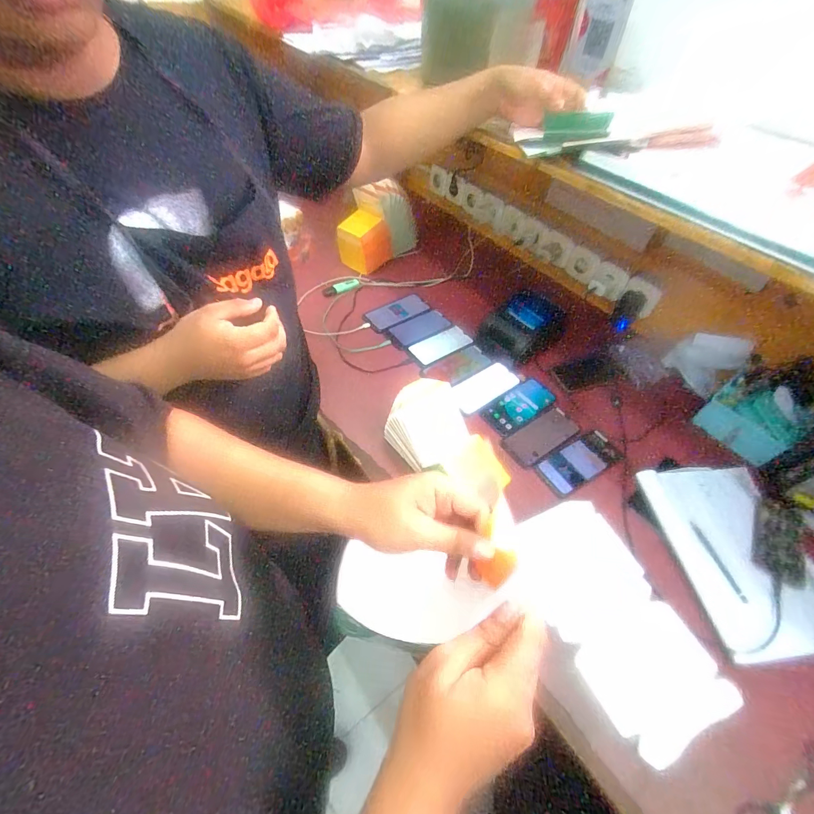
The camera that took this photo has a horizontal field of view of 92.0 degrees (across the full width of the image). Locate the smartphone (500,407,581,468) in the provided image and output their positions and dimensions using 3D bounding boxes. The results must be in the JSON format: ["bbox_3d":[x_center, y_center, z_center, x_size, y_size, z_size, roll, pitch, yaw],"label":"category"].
[{"bbox_3d":[0.273,0.059,0.796,0.172,0.009,0.078,-28,59,-24],"label":"smartphone"}]

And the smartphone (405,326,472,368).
[{"bbox_3d":[0.078,-0.150,0.948,0.155,0.008,0.077,-26,58,-23],"label":"smartphone"}]

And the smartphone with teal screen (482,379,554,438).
[{"bbox_3d":[0.241,-0.002,0.839,0.171,0.004,0.079,-32,61,-26],"label":"smartphone with teal screen"}]

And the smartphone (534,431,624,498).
[{"bbox_3d":[0.335,0.104,0.759,0.178,0.010,0.077,-26,58,-23],"label":"smartphone"}]

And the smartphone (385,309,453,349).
[{"bbox_3d":[0.028,-0.194,0.987,0.159,0.011,0.089,-24,57,-22],"label":"smartphone"}]

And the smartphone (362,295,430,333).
[{"bbox_3d":[-0.026,-0.247,1.019,0.171,0.007,0.078,-25,58,-22],"label":"smartphone"}]

